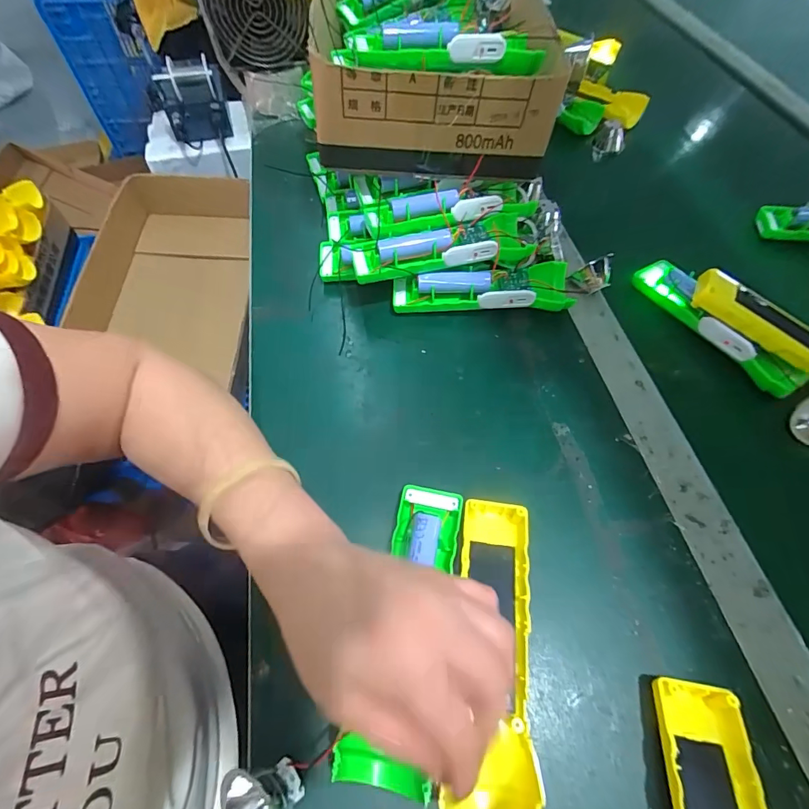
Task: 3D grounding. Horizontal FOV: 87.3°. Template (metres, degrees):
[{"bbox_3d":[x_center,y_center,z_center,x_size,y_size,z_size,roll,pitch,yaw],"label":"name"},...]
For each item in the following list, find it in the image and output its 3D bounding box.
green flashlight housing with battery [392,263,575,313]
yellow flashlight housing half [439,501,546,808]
[{"bbox_3d":[0.071,-0.108,0.399,0.161,0.035,0.045,0,59,1],"label":"green flashlight housing with battery"},{"bbox_3d":[0.053,0.141,0.257,0.049,0.022,0.165,2,58,2],"label":"yellow flashlight housing half"}]

